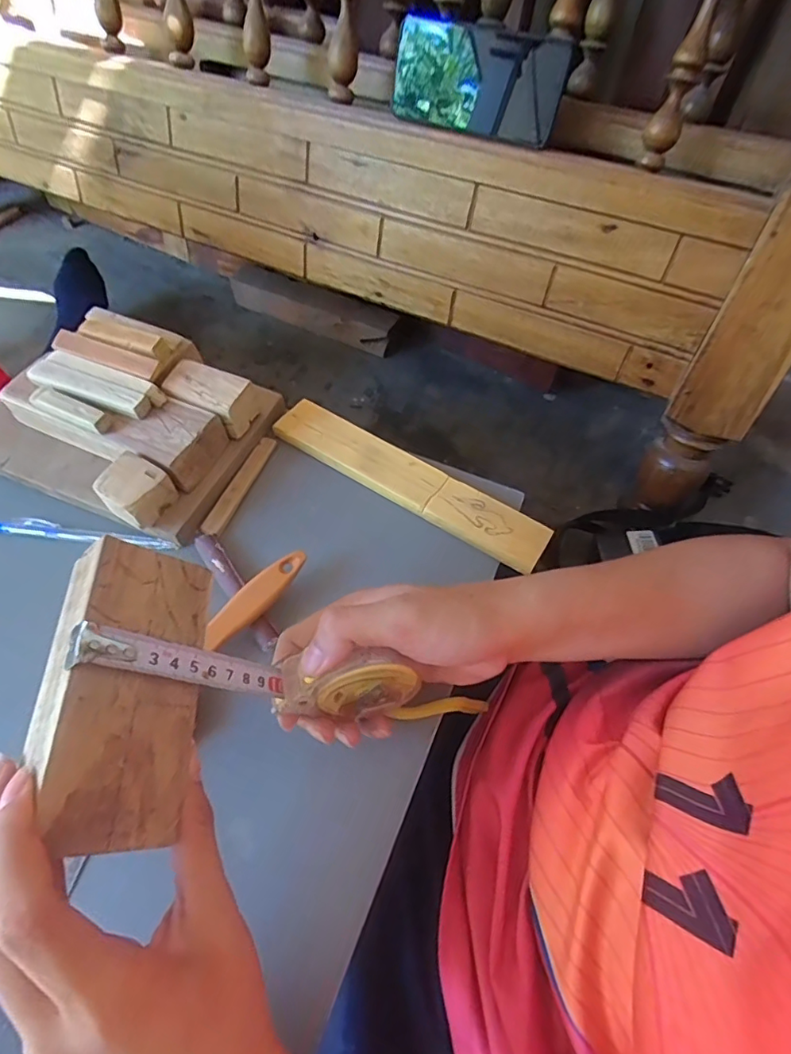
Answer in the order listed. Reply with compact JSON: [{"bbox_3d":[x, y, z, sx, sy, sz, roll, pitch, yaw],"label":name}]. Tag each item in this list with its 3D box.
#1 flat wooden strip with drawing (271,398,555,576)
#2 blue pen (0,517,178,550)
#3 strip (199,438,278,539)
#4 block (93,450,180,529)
[{"bbox_3d":[0.009,-0.039,0.428,0.240,0.011,0.043,29,64,16],"label":"flat wooden strip with drawing"},{"bbox_3d":[-0.234,0.004,0.398,0.139,0.012,0.014,5,65,4],"label":"blue pen"},{"bbox_3d":[-0.123,-0.035,0.422,0.015,0.009,0.099,17,67,9],"label":"strip"},{"bbox_3d":[-0.184,-0.026,0.379,0.044,0.035,0.047,27,69,14],"label":"block"}]

